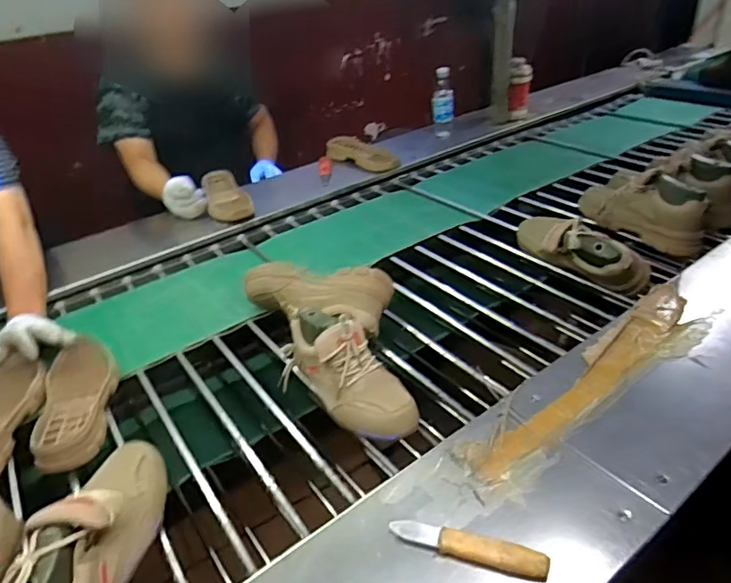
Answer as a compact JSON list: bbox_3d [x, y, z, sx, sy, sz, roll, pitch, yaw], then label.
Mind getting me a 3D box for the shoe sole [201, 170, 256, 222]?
[{"bbox_3d":[-0.361,-0.254,1.399,0.107,0.045,0.299,-14,34,-13],"label":"shoe sole"}]

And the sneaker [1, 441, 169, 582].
[{"bbox_3d":[-0.297,0.261,0.581,0.097,0.093,0.266,-6,33,-2],"label":"sneaker"}]

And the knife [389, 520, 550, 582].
[{"bbox_3d":[0.106,0.268,0.562,0.163,0.022,0.025,8,36,20],"label":"knife"}]

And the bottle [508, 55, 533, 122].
[{"bbox_3d":[0.516,-0.679,1.792,0.071,0.189,0.070,4,34,13],"label":"bottle"}]

